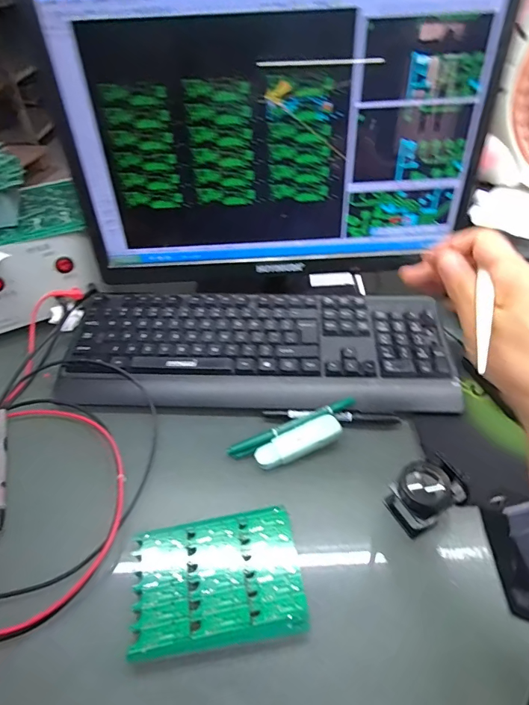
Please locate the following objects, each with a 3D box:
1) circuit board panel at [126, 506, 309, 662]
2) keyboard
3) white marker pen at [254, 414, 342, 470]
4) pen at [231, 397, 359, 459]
[{"bbox_3d":[-0.036,0.175,0.325,0.126,0.007,0.090,-8,43,-6],"label":"circuit board panel"},{"bbox_3d":[-0.009,-0.010,0.487,0.432,0.020,0.155,1,53,3],"label":"keyboard"},{"bbox_3d":[0.034,0.089,0.412,0.089,0.020,0.028,-19,48,-16],"label":"white marker pen"},{"bbox_3d":[0.031,0.076,0.426,0.141,0.013,0.014,-18,48,-15],"label":"pen"}]

